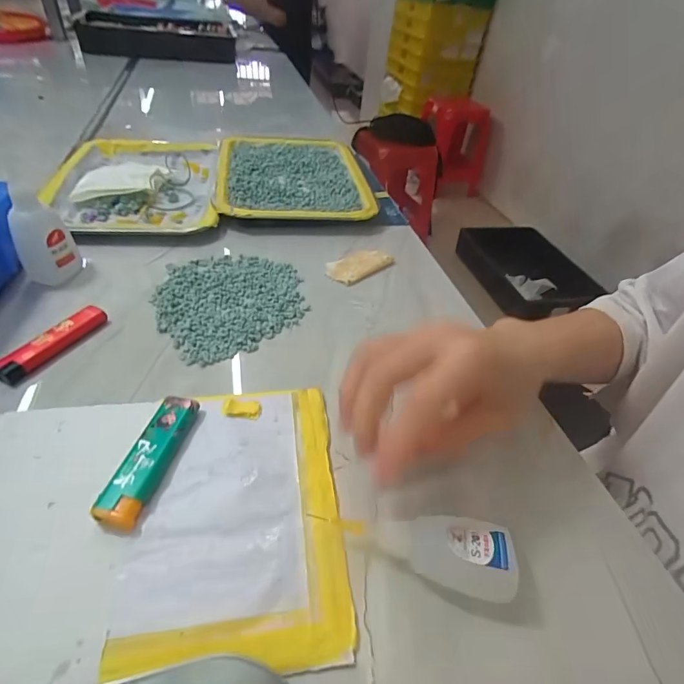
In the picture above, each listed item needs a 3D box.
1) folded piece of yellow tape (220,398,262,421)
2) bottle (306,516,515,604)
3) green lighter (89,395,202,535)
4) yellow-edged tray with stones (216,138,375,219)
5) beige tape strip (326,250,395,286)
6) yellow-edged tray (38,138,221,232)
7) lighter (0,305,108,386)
[{"bbox_3d":[-0.066,0.044,0.262,0.025,0.004,0.013,4,43,-4],"label":"folded piece of yellow tape"},{"bbox_3d":[0.039,0.102,0.205,0.092,0.022,0.033,13,43,6],"label":"bottle"},{"bbox_3d":[-0.108,0.066,0.230,0.023,0.013,0.079,13,43,5],"label":"green lighter"},{"bbox_3d":[-0.065,-0.221,0.532,0.186,0.022,0.253,-2,44,-11],"label":"yellow-edged tray with stones"},{"bbox_3d":[0.017,-0.080,0.409,0.074,0.006,0.041,-30,55,-34],"label":"beige tape strip"},{"bbox_3d":[-0.250,-0.200,0.493,0.181,0.016,0.265,-5,44,-13],"label":"yellow-edged tray"},{"bbox_3d":[-0.207,0.000,0.292,0.021,0.010,0.079,22,45,14],"label":"lighter"}]

